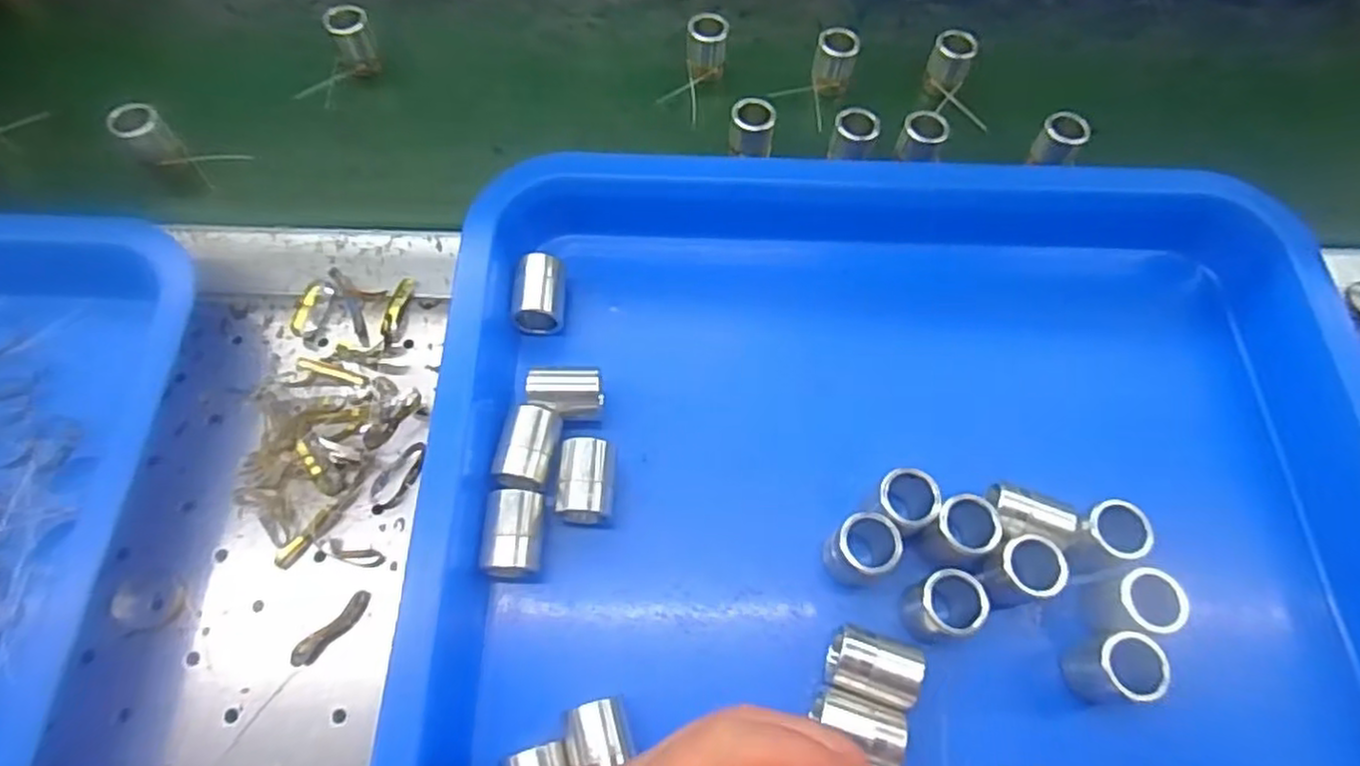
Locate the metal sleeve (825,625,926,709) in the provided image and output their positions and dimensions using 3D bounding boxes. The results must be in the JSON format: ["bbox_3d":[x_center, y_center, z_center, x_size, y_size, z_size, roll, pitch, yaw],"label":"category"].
[{"bbox_3d":[0.069,0.105,0.257,0.033,0.024,0.021,18,62,8],"label":"metal sleeve"}]

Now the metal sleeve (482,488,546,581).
[{"bbox_3d":[-0.065,0.060,0.276,0.021,0.022,0.033,1,61,-1],"label":"metal sleeve"}]

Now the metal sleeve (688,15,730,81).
[{"bbox_3d":[0.016,-0.192,0.405,0.022,0.031,0.021,1,61,-1],"label":"metal sleeve"}]

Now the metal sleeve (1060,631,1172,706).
[{"bbox_3d":[0.159,0.106,0.258,0.021,0.032,0.021,1,61,-1],"label":"metal sleeve"}]

